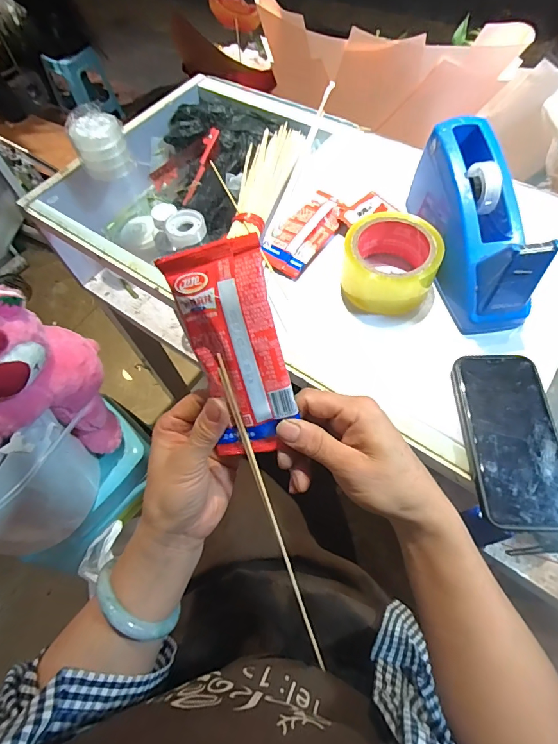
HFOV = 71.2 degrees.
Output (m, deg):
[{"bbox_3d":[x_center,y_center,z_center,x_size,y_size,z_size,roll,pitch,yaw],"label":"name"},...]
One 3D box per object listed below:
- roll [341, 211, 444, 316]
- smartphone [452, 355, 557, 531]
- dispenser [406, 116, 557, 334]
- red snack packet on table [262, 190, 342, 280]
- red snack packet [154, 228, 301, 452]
[{"bbox_3d":[0.120,-0.116,0.427,0.096,0.061,0.091,-2,62,3],"label":"roll"},{"bbox_3d":[0.207,0.058,0.351,0.077,0.017,0.156,-1,62,3],"label":"smartphone"},{"bbox_3d":[0.206,-0.156,0.417,0.068,0.103,0.206,-7,62,0],"label":"dispenser"},{"bbox_3d":[0.031,-0.175,0.484,0.060,0.021,0.134,31,69,18],"label":"red snack packet on table"},{"bbox_3d":[-0.025,-0.011,0.246,0.056,0.020,0.134,-16,107,-5],"label":"red snack packet"}]

